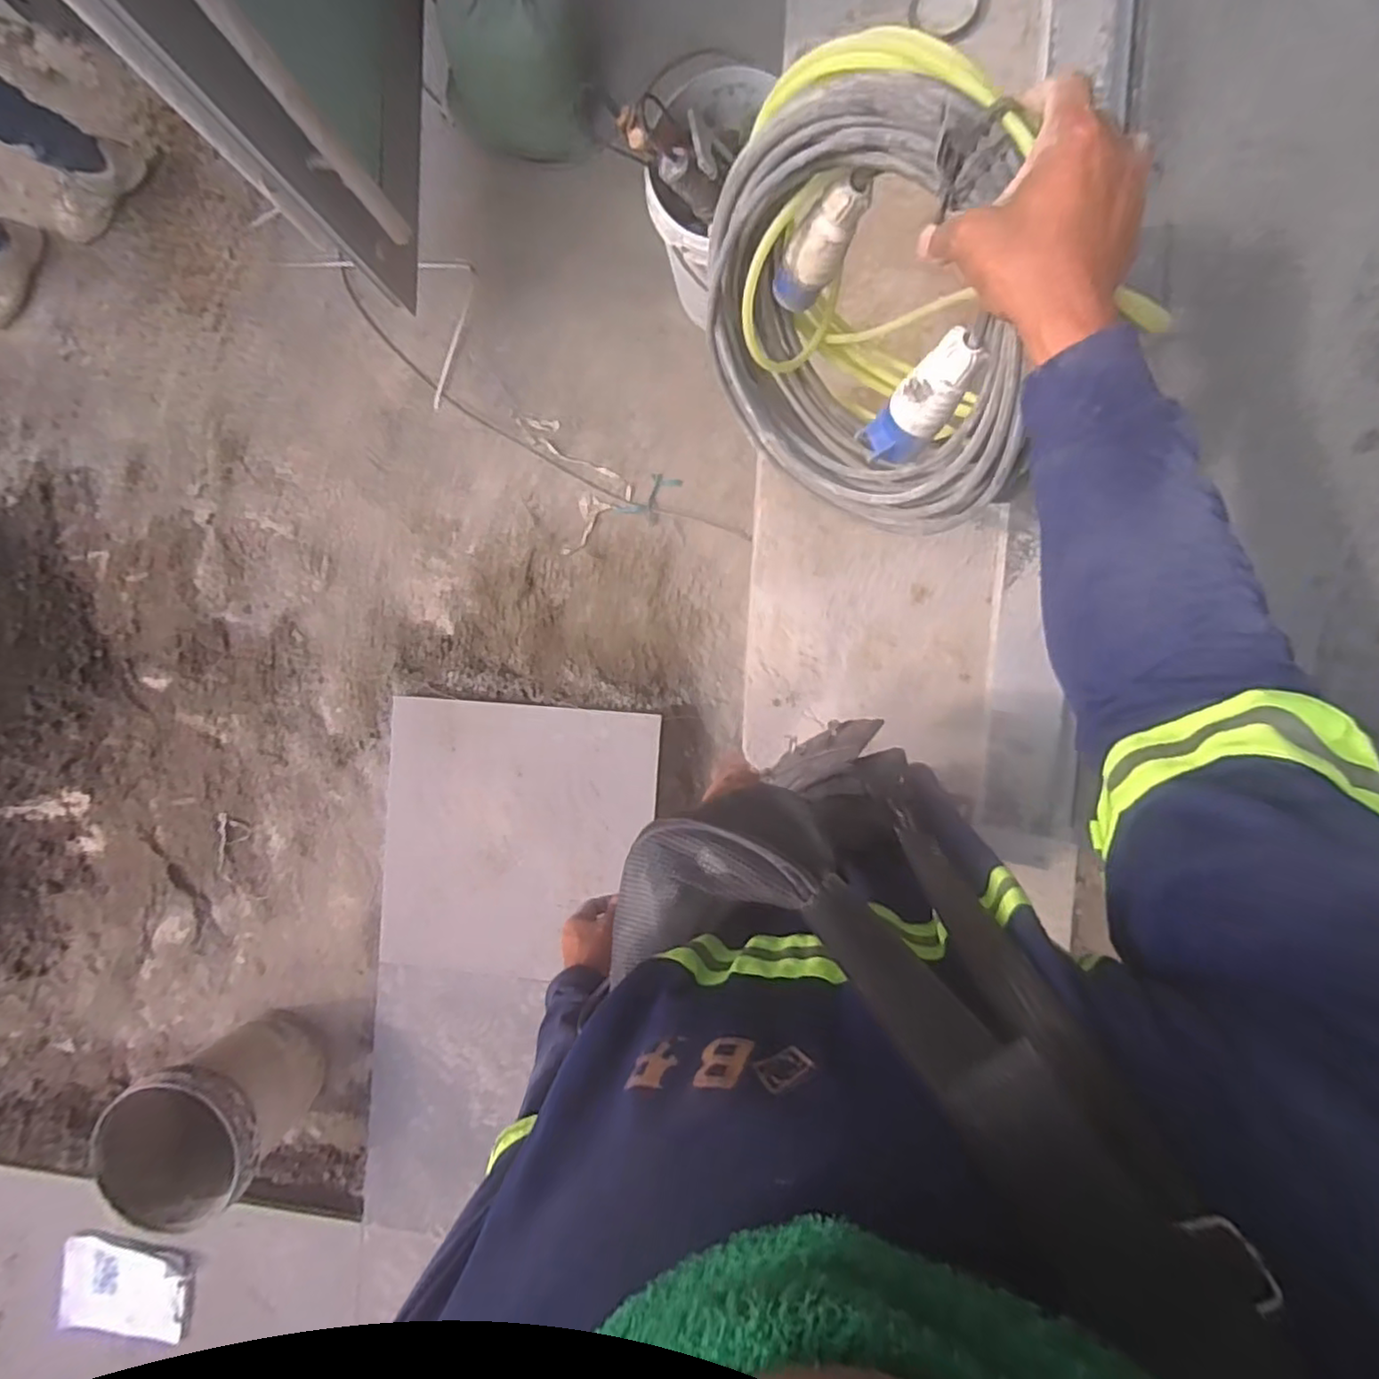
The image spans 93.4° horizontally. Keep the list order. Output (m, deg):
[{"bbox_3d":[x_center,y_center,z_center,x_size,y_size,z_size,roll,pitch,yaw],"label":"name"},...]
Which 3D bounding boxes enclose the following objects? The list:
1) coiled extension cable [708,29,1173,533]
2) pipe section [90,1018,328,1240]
[{"bbox_3d":[0.163,-0.315,0.563,0.146,0.357,0.303,-41,62,-18],"label":"coiled extension cable"},{"bbox_3d":[-1.028,0.923,1.436,0.361,0.306,0.293,-37,89,6],"label":"pipe section"}]

